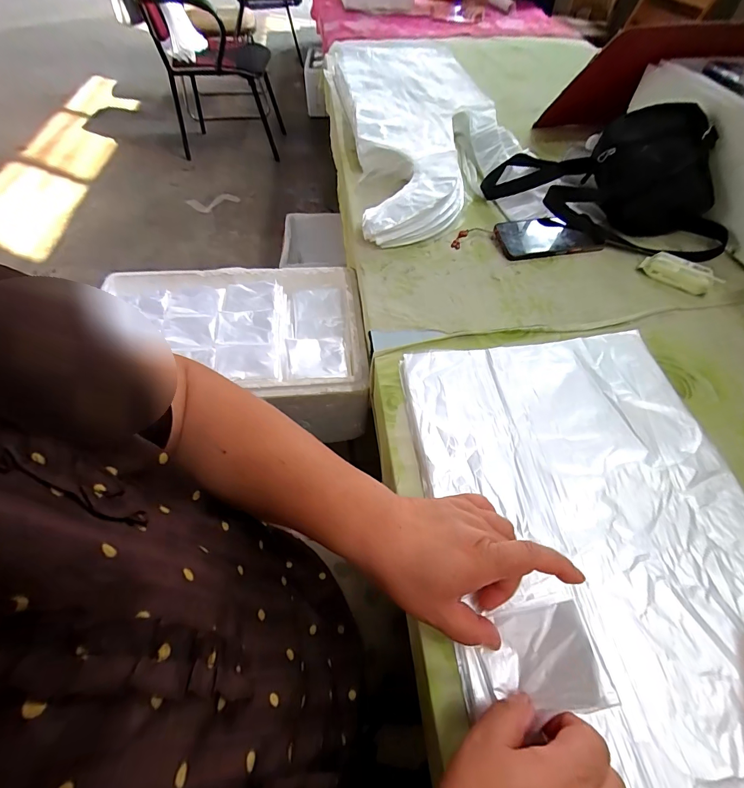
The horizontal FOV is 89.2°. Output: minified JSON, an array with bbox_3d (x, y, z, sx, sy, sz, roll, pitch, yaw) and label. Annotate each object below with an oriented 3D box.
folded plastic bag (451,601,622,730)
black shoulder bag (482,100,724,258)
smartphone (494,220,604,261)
[{"bbox_3d":[0.115,0.200,0.283,0.100,0.013,0.064,-22,48,14],"label":"folded plastic bag"},{"bbox_3d":[0.387,-0.357,0.610,0.385,0.129,0.192,30,60,19],"label":"black shoulder bag"},{"bbox_3d":[0.279,-0.252,0.609,0.151,0.017,0.081,-8,55,-6],"label":"smartphone"}]

